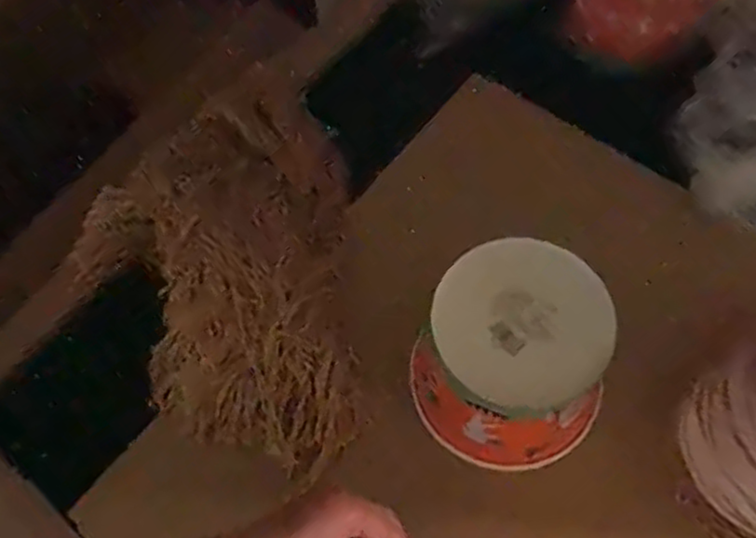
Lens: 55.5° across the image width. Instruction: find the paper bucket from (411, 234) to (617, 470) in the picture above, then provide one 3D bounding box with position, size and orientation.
[{"bbox_3d":[0.099,0.071,0.552,0.147,0.119,0.152,13,66,9],"label":"paper bucket"}]

